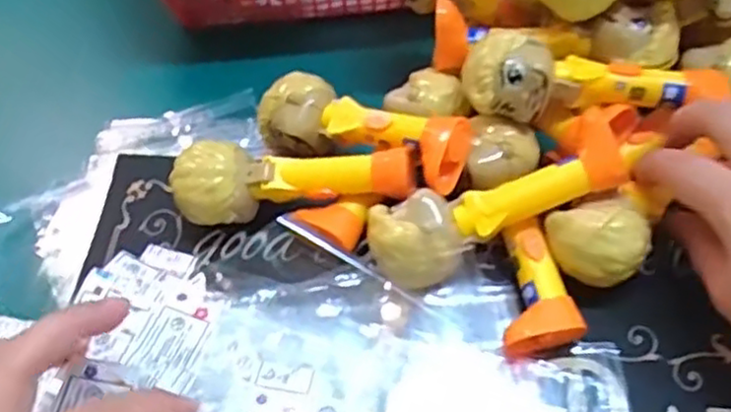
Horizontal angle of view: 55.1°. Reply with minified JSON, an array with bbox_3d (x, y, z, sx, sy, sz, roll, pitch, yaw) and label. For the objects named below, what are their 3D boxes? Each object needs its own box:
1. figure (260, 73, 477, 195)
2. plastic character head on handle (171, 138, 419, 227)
[{"bbox_3d":[-0.002,-0.037,0.374,0.114,0.042,0.042,19,73,32],"label":"figure"},{"bbox_3d":[-0.034,-0.011,0.361,0.119,0.044,0.033,-4,55,-1],"label":"plastic character head on handle"}]

